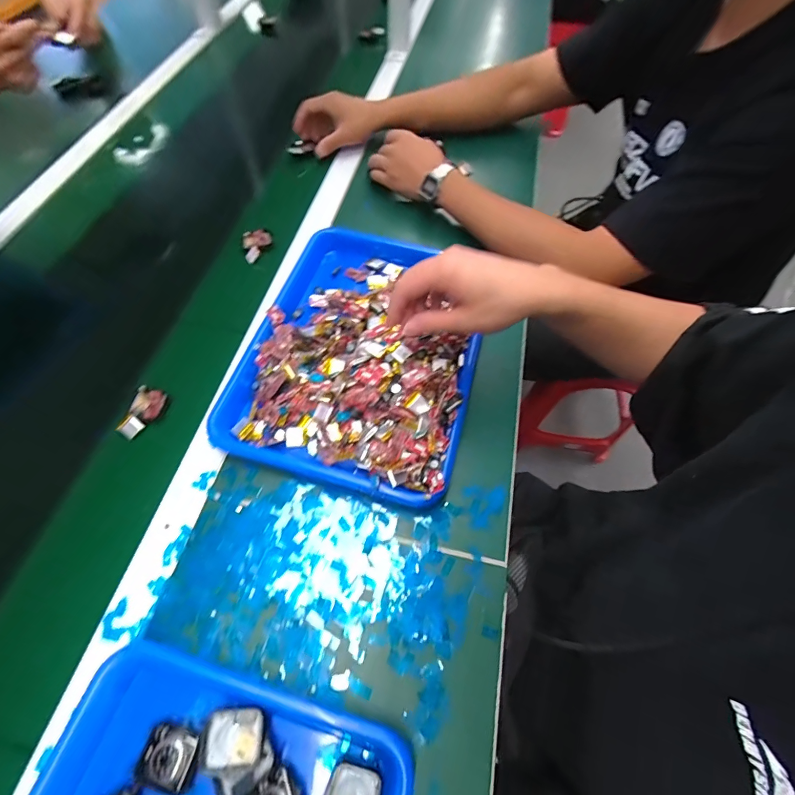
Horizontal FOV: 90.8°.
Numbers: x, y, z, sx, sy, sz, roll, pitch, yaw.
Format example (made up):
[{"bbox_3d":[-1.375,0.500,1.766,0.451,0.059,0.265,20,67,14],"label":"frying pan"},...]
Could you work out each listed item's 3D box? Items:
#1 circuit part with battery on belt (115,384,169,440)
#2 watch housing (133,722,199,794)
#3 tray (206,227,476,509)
[{"bbox_3d":[-0.280,0.015,0.428,0.037,0.015,0.057,12,63,4],"label":"circuit part with battery on belt"},{"bbox_3d":[-0.169,0.265,0.288,0.040,0.009,0.034,13,63,5],"label":"watch housing"},{"bbox_3d":[-0.037,-0.056,0.462,0.248,0.073,0.326,14,58,9],"label":"tray"}]

